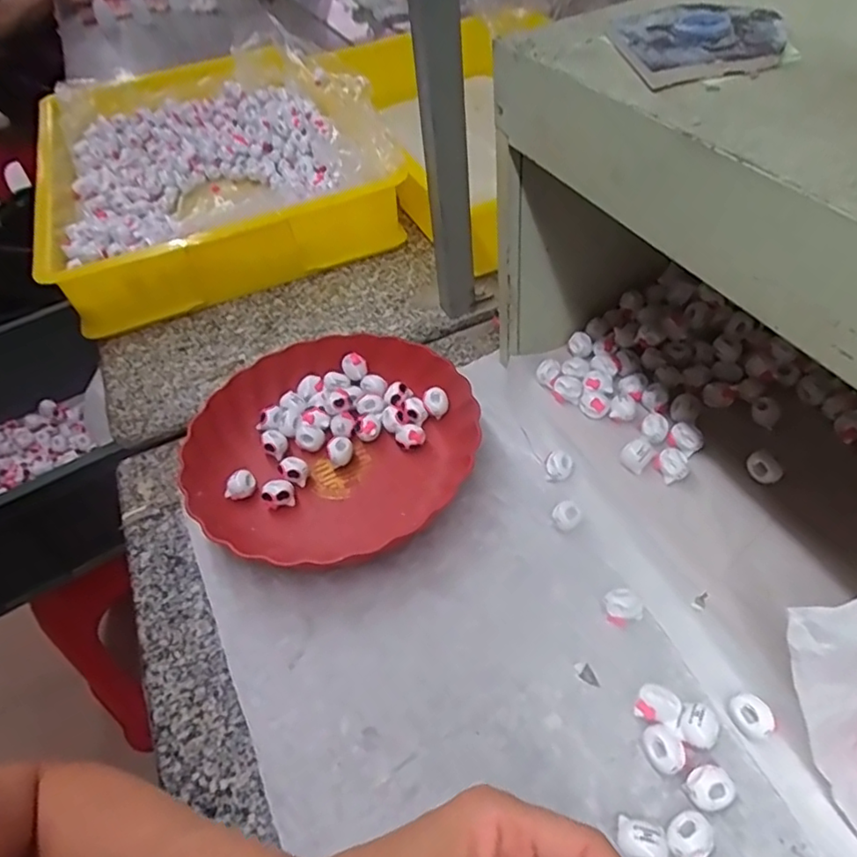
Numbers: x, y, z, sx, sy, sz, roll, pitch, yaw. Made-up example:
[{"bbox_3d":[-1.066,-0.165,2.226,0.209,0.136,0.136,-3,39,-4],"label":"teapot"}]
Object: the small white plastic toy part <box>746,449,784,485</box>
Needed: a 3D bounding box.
[{"bbox_3d":[0.257,0.030,0.461,0.025,0.019,0.016,29,56,28],"label":"small white plastic toy part"}]

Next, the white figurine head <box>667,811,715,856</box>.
[{"bbox_3d":[0.139,0.220,0.323,0.024,0.019,0.020,-32,52,-20],"label":"white figurine head"}]

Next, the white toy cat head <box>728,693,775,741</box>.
[{"bbox_3d":[0.192,0.172,0.359,0.018,0.019,0.024,-23,50,-13],"label":"white toy cat head"}]

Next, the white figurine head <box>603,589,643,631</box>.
[{"bbox_3d":[0.133,0.121,0.413,0.026,0.017,0.022,-22,49,-12],"label":"white figurine head"}]

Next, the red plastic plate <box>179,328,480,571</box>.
[{"bbox_3d":[-0.083,0.012,0.521,0.244,0.045,0.232,-32,52,-20],"label":"red plastic plate"}]

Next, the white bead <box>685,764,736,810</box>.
[{"bbox_3d":[0.157,0.203,0.339,0.025,0.019,0.021,-15,48,-6],"label":"white bead"}]

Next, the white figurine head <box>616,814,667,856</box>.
[{"bbox_3d":[0.114,0.224,0.324,0.024,0.018,0.020,14,52,19],"label":"white figurine head"}]

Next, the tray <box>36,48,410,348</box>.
[{"bbox_3d":[-0.336,-0.402,0.865,0.431,0.118,0.637,-24,50,-14],"label":"tray"}]

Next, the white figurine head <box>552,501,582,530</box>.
[{"bbox_3d":[0.107,0.067,0.467,0.021,0.013,0.020,-4,48,4],"label":"white figurine head"}]

